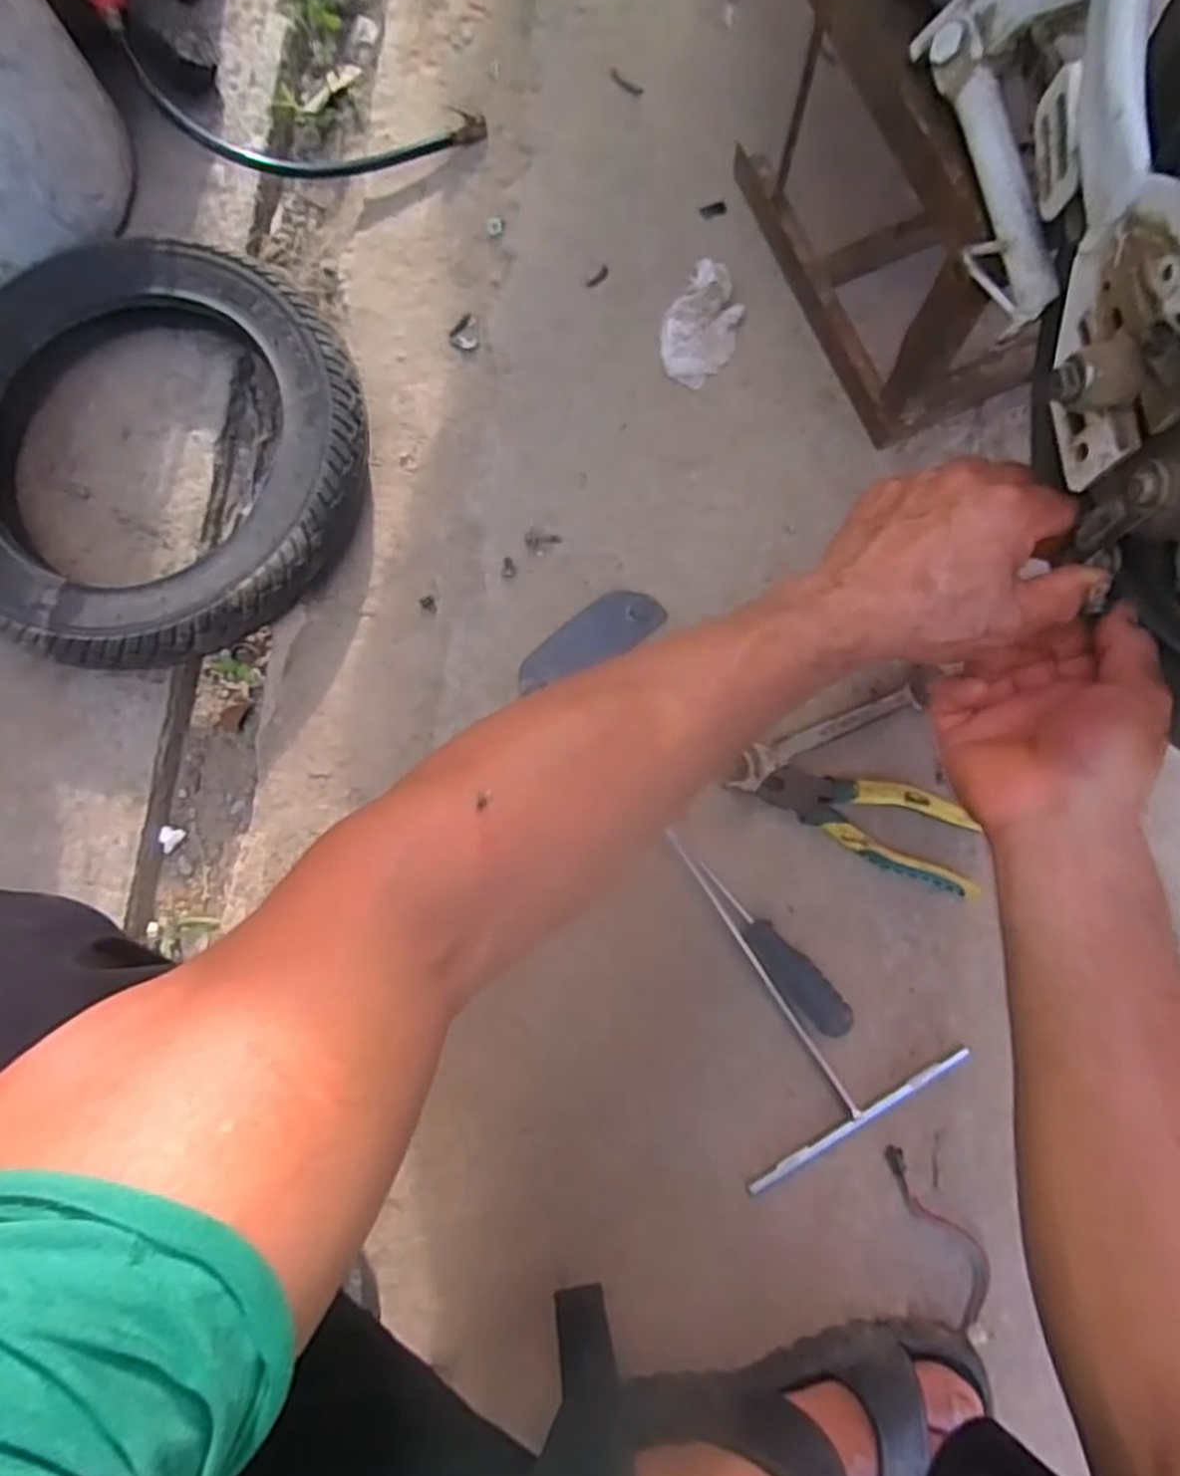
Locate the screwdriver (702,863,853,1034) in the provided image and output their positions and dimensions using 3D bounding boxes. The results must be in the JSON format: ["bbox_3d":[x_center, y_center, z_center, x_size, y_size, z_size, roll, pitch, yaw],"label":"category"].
[{"bbox_3d":[0.135,0.155,0.564,0.029,0.021,0.146,-41,82,-3],"label":"screwdriver"}]

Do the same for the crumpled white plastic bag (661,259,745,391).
[{"bbox_3d":[0.096,-0.347,0.639,0.056,0.026,0.097,23,84,6],"label":"crumpled white plastic bag"}]

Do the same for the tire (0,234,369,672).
[{"bbox_3d":[-0.367,-0.235,0.633,0.362,0.068,0.345,37,86,7],"label":"tire"}]

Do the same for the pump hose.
[{"bbox_3d":[-0.248,-0.541,0.682,0.304,0.060,0.092,-2,82,-13],"label":"pump hose"}]

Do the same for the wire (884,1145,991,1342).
[{"bbox_3d":[0.254,0.354,0.545,0.035,0.006,0.133,-23,82,0],"label":"wire"}]

